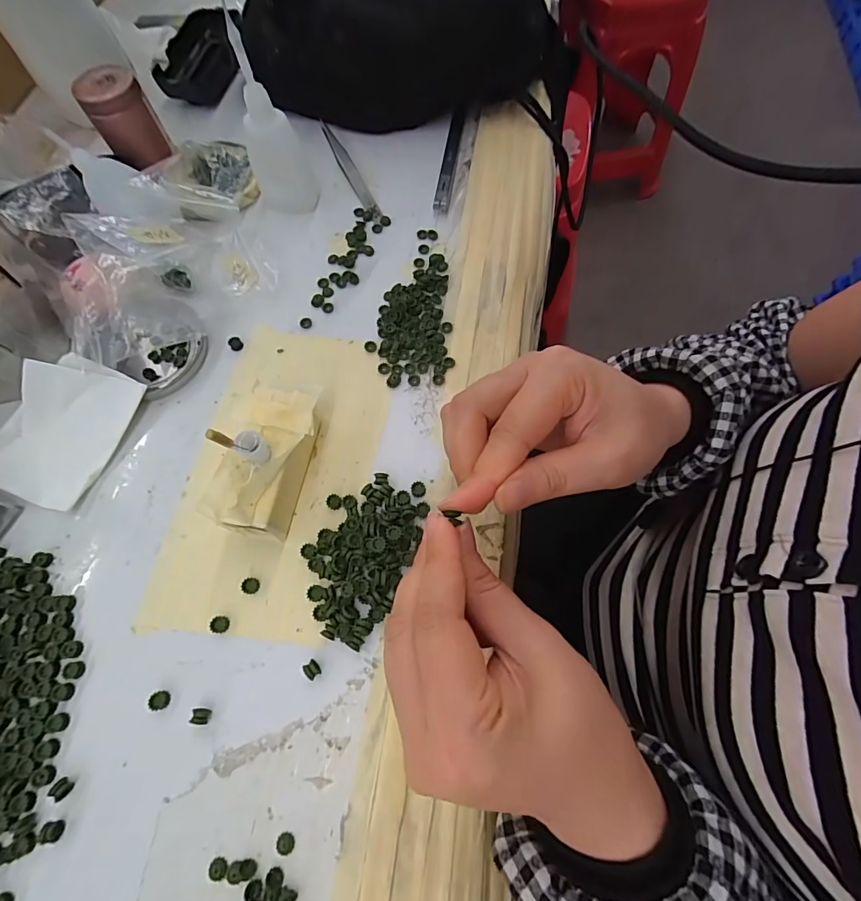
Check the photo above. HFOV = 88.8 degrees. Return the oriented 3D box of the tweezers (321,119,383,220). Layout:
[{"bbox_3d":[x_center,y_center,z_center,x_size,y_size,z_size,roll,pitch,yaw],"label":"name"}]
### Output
[{"bbox_3d":[-0.068,-0.235,0.364,0.012,0.004,0.126,-24,70,-8],"label":"tweezers"}]

